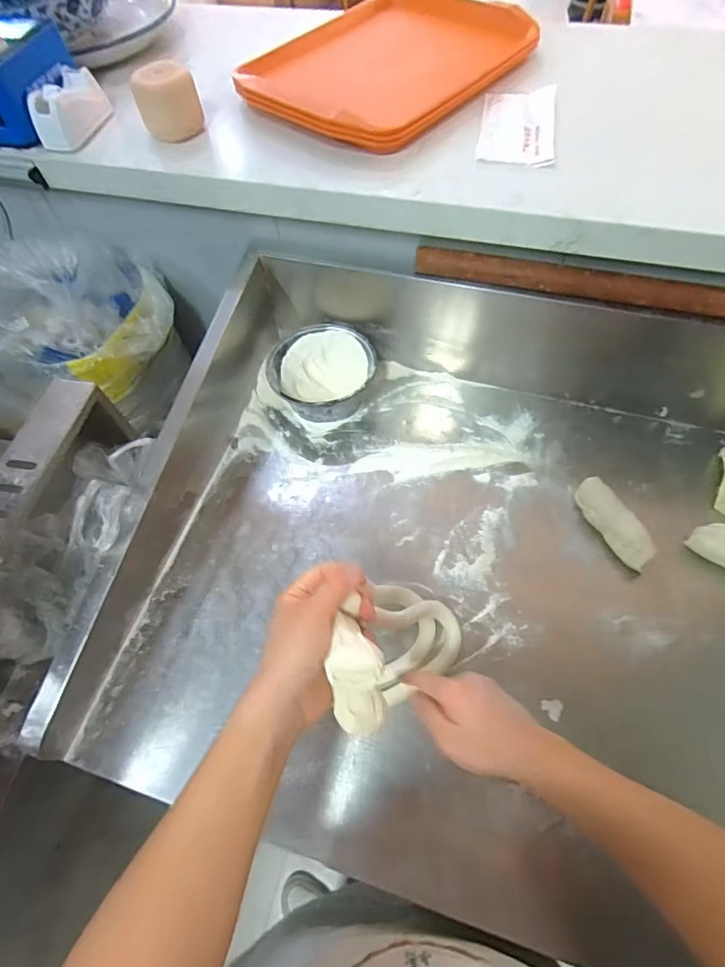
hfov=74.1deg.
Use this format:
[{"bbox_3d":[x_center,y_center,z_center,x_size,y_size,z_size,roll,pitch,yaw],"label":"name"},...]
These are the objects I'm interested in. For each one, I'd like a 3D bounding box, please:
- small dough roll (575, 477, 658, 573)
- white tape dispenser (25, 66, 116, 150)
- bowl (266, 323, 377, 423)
[{"bbox_3d":[0.332,0.052,0.637,0.041,0.046,0.132,-24,60,-12],"label":"small dough roll"},{"bbox_3d":[-0.409,-0.524,0.680,0.053,0.064,0.121,12,62,9],"label":"white tape dispenser"},{"bbox_3d":[-0.063,-0.172,0.762,0.154,0.066,0.152,-1,58,2],"label":"bowl"}]

